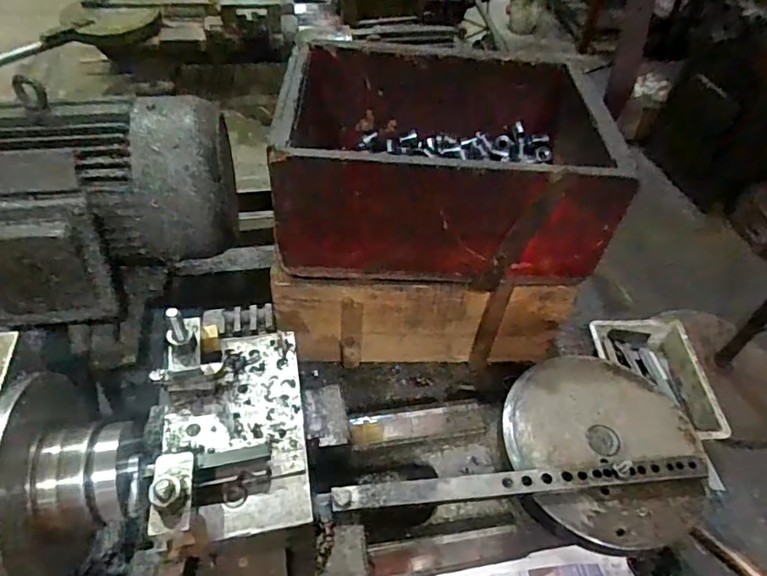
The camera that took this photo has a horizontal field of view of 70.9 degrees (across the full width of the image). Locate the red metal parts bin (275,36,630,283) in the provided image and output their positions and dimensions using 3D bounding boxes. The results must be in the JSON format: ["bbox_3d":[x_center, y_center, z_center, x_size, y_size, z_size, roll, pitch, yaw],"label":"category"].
[{"bbox_3d":[0.067,-0.147,0.618,0.339,0.154,0.244,3,48,-2],"label":"red metal parts bin"}]

